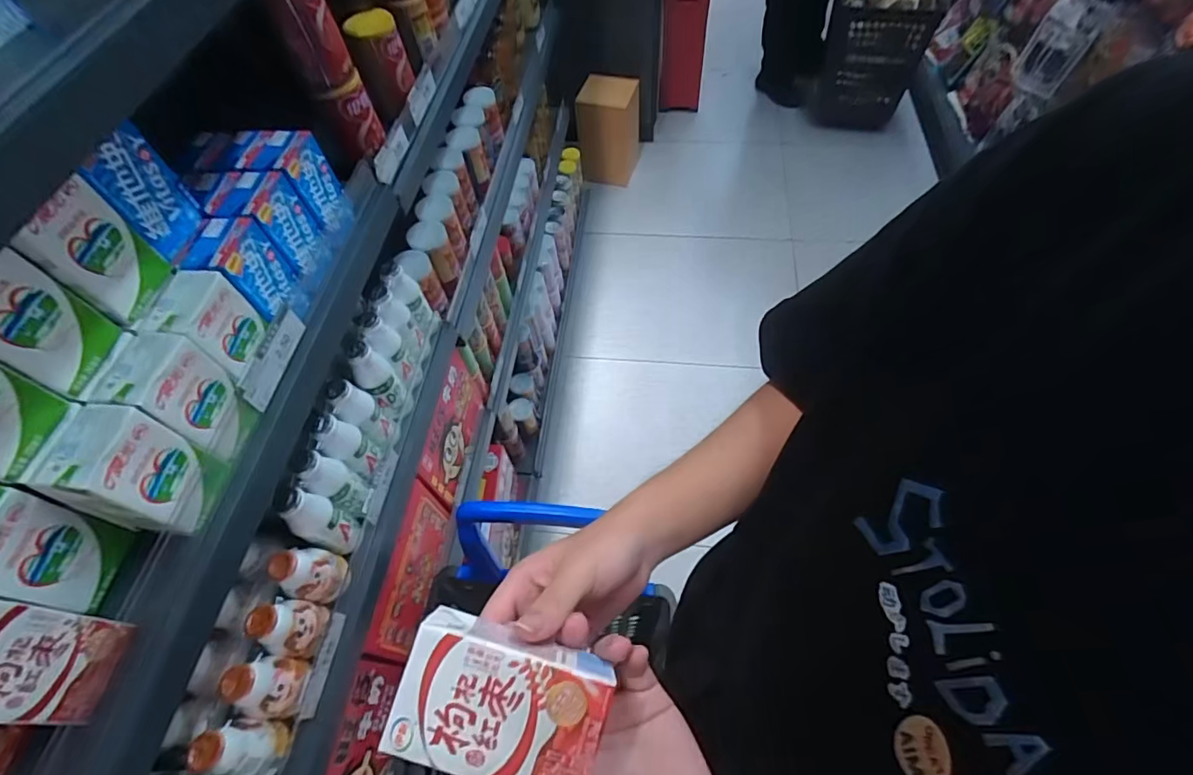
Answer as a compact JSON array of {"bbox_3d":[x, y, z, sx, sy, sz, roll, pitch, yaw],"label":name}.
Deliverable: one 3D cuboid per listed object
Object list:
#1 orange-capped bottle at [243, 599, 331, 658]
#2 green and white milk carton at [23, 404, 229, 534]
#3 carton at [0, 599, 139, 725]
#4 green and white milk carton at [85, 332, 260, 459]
[{"bbox_3d":[-0.337,0.262,0.592,0.045,0.089,0.055,7,60,8],"label":"orange-capped bottle"},{"bbox_3d":[-0.353,0.066,0.414,0.060,0.103,0.066,6,59,7],"label":"green and white milk carton"},{"bbox_3d":[-0.375,0.175,0.346,0.052,0.102,0.064,4,59,6],"label":"carton"},{"bbox_3d":[-0.341,0.010,0.446,0.049,0.104,0.061,5,59,7],"label":"green and white milk carton"}]

